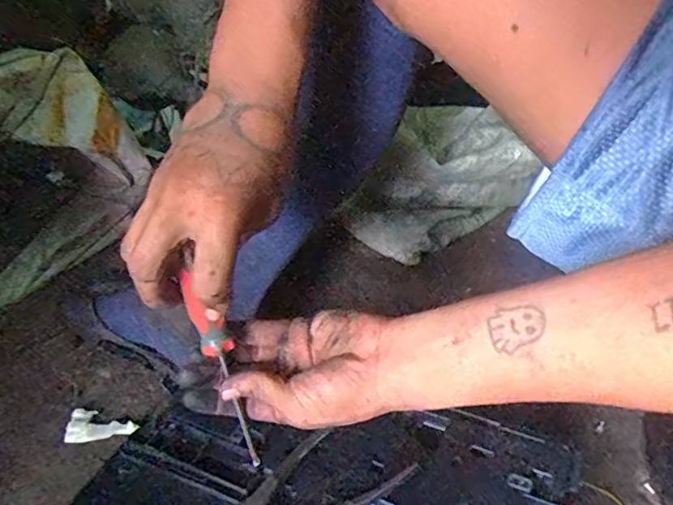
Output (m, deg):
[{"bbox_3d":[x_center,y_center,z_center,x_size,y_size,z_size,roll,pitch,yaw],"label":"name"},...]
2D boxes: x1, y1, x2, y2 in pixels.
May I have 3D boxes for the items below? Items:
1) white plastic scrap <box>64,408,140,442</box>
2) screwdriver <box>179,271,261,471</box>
[{"bbox_3d":[-0.237,0.173,0.590,0.073,0.007,0.035,2,39,3],"label":"white plastic scrap"},{"bbox_3d":[-0.073,0.085,0.391,0.017,0.167,0.017,-3,37,9],"label":"screwdriver"}]

